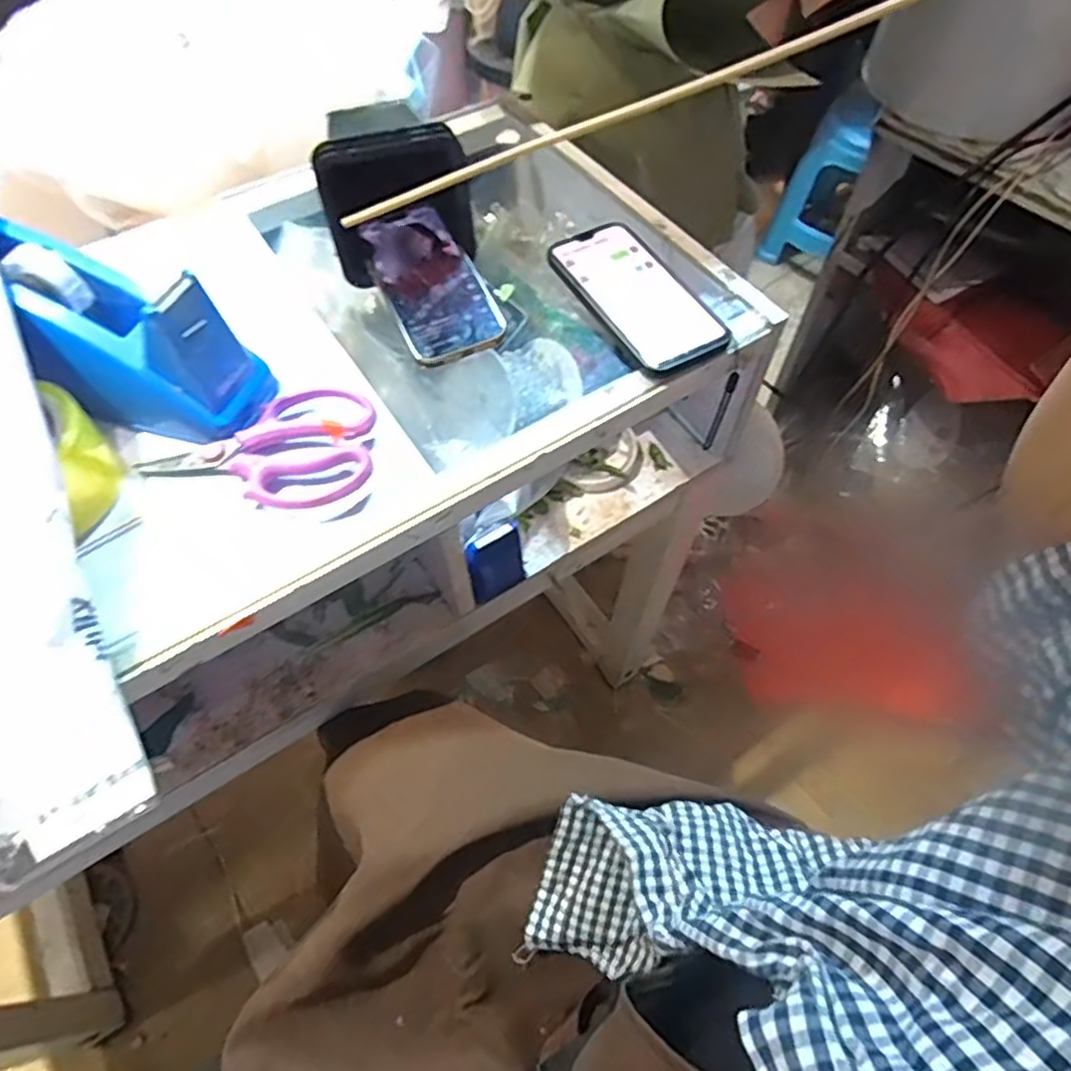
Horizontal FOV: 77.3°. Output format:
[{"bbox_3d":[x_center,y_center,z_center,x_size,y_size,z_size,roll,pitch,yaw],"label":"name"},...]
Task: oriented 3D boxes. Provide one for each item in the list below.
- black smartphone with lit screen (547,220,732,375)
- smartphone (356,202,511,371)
[{"bbox_3d":[0.077,-0.188,0.517,0.076,0.009,0.153,-27,65,-15],"label":"black smartphone with lit screen"},{"bbox_3d":[-0.081,-0.196,0.512,0.073,0.006,0.148,-24,71,-12],"label":"smartphone"}]

